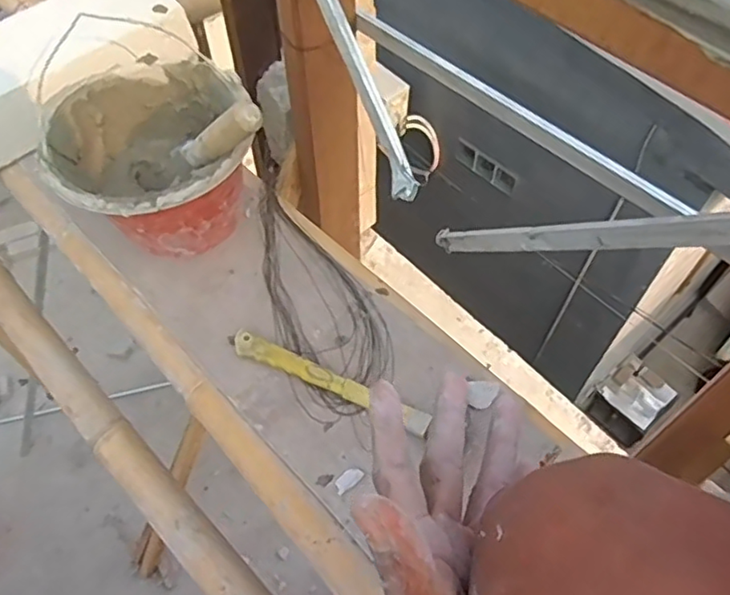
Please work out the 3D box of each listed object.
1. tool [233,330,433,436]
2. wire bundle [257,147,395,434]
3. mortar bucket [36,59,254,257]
[{"bbox_3d":[-0.042,0.093,0.672,0.240,0.021,0.031,21,58,14],"label":"tool"},{"bbox_3d":[-0.077,-0.035,0.765,0.122,0.015,0.412,-18,57,-12],"label":"wire bundle"},{"bbox_3d":[-0.246,-0.149,0.734,0.223,0.169,0.223,0,56,0],"label":"mortar bucket"}]

